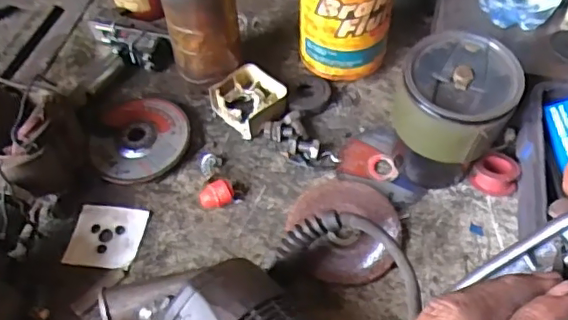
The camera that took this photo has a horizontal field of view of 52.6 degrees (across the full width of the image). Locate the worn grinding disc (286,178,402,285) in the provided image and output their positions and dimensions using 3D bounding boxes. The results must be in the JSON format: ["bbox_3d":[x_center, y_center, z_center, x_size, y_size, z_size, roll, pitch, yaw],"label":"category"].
[{"bbox_3d":[0.049,0.055,0.472,0.086,0.016,0.095,-13,55,-8],"label":"worn grinding disc"}]

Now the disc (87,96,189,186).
[{"bbox_3d":[-0.135,-0.019,0.531,0.092,0.015,0.093,-1,54,1],"label":"disc"}]

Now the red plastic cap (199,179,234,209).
[{"bbox_3d":[-0.057,0.031,0.489,0.029,0.021,0.020,-11,55,-7],"label":"red plastic cap"}]

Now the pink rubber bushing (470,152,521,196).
[{"bbox_3d":[0.184,0.014,0.496,0.035,0.027,0.034,-1,54,1],"label":"pink rubber bushing"}]

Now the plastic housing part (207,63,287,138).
[{"bbox_3d":[-0.029,-0.057,0.541,0.060,0.025,0.058,-39,62,-24],"label":"plastic housing part"}]

